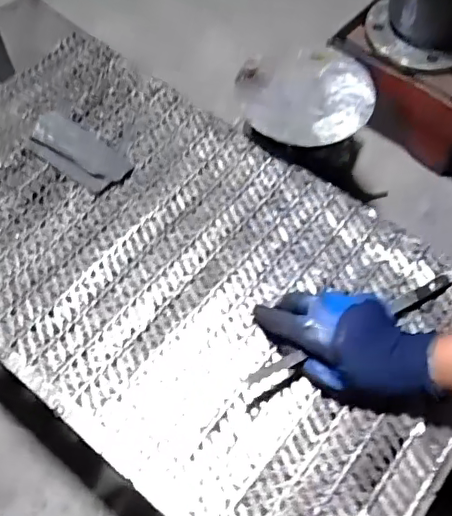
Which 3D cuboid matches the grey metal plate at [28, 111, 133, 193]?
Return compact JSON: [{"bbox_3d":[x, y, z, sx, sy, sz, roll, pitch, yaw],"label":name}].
[{"bbox_3d":[-0.182,-0.133,0.699,0.134,0.022,0.070,33,64,17],"label":"grey metal plate"}]

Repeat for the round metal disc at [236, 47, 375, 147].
[{"bbox_3d":[0.100,-0.201,0.696,0.160,0.017,0.151,-2,65,-5],"label":"round metal disc"}]

